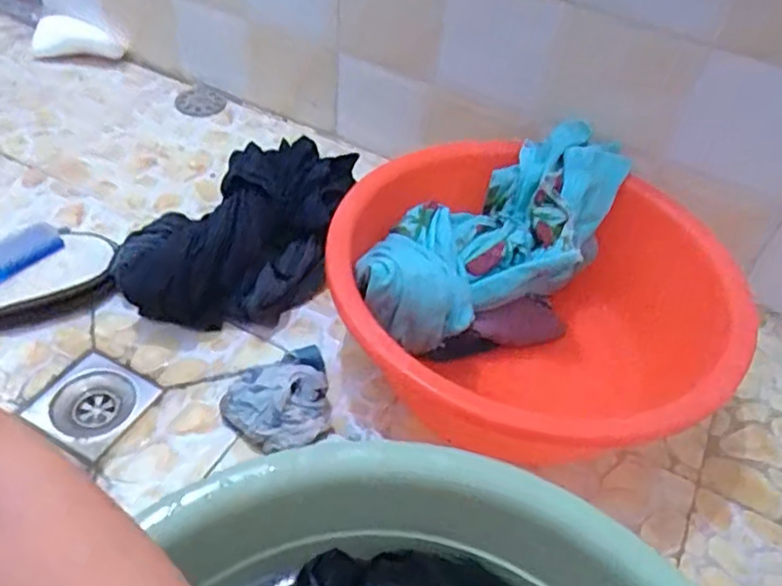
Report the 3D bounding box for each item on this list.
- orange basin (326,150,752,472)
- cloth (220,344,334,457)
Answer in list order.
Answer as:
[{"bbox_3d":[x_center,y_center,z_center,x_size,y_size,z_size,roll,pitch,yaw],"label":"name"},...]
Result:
[{"bbox_3d":[0.146,0.019,0.710,0.402,0.174,0.391,2,43,-2],"label":"orange basin"},{"bbox_3d":[-0.101,0.100,0.658,0.104,0.045,0.115,35,53,24],"label":"cloth"}]

